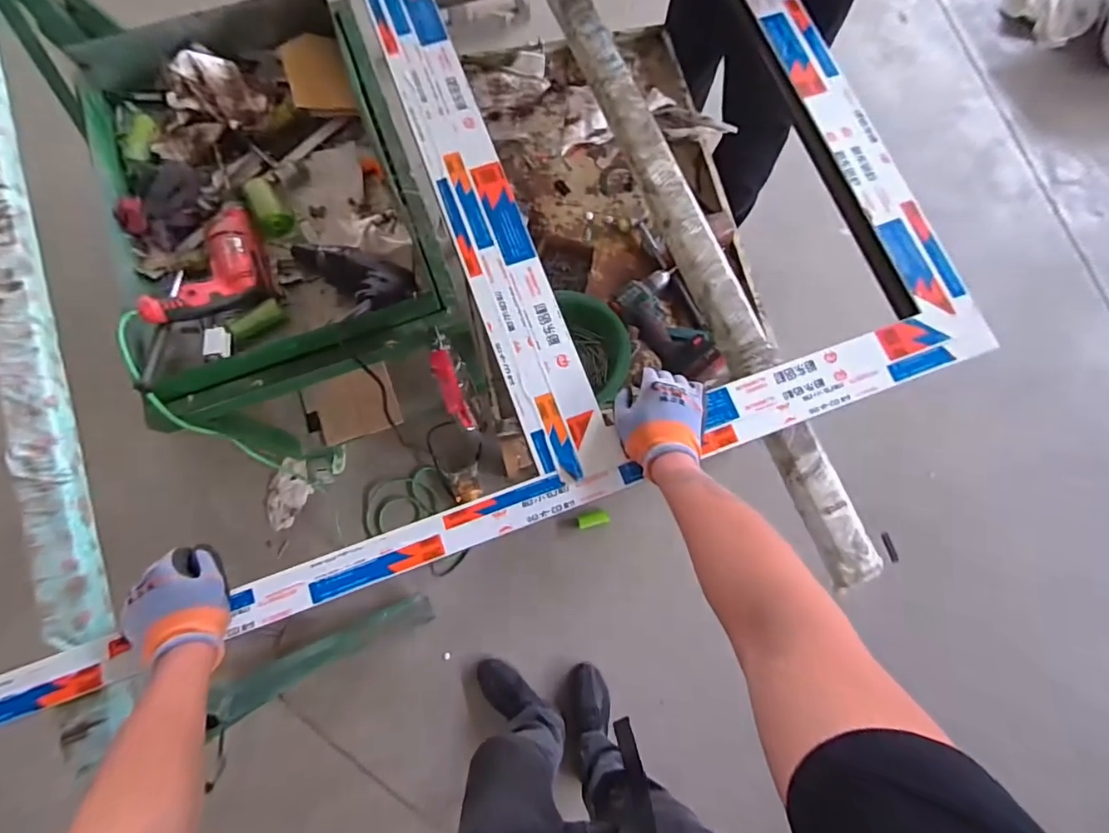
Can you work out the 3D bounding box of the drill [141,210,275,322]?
[{"bbox_3d":[-0.544,-0.235,0.831,0.136,0.097,0.239,20,77,3],"label":"drill"}]

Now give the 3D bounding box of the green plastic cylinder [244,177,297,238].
[{"bbox_3d":[-0.501,-0.370,0.892,0.057,0.046,0.102,-29,80,-8],"label":"green plastic cylinder"}]

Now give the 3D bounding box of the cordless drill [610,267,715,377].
[{"bbox_3d":[0.208,-0.160,0.931,0.149,0.075,0.226,-26,60,-7],"label":"cordless drill"}]

